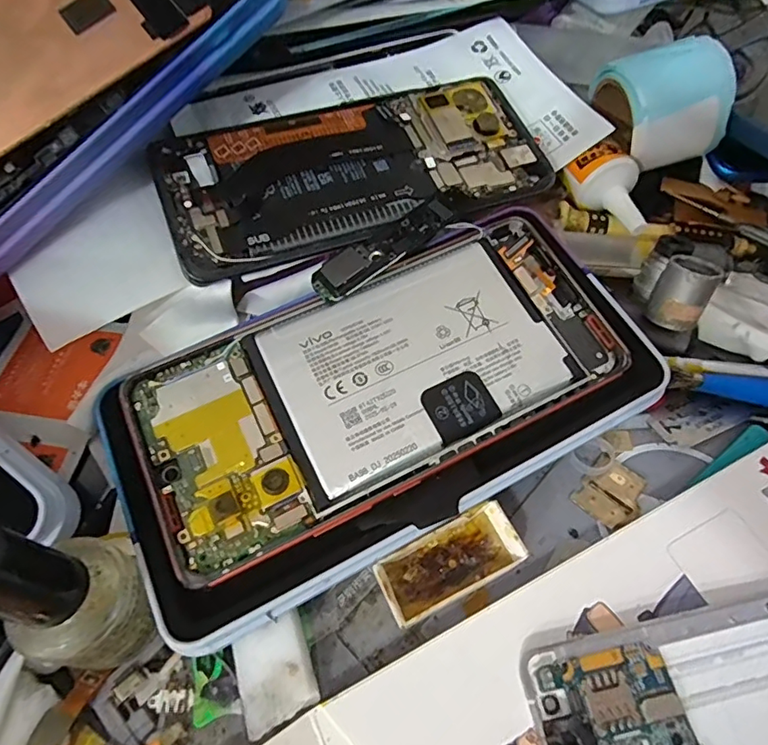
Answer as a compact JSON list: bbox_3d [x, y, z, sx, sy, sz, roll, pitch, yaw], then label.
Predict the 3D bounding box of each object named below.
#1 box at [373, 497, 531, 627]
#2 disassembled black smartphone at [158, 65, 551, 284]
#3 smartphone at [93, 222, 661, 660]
[{"bbox_3d":[0.021,0.065,0.171,0.047,0.019,0.022,-24,62,-13],"label":"box"},{"bbox_3d":[-0.012,-0.094,0.218,0.162,0.010,0.091,-19,61,-11],"label":"disassembled black smartphone"},{"bbox_3d":[0.002,0.006,0.174,0.181,0.012,0.091,-26,72,-11],"label":"smartphone"}]

